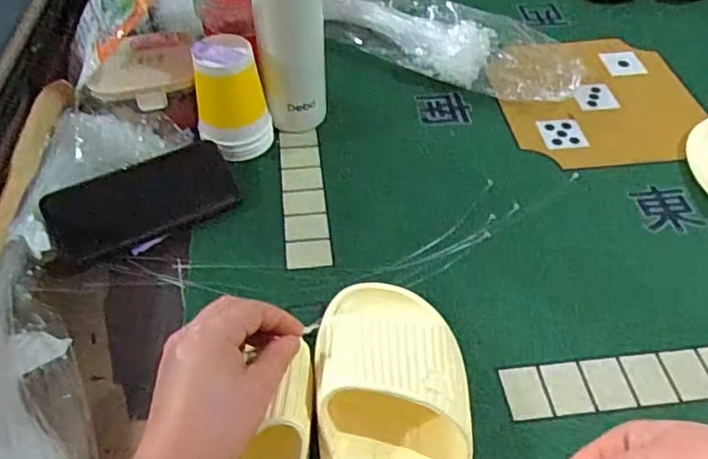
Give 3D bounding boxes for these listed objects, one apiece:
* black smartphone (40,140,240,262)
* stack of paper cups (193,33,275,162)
[{"bbox_3d":[-0.188,-0.025,0.529,0.159,0.009,0.078,-27,73,-23],"label":"black smartphone"},{"bbox_3d":[-0.118,-0.124,0.561,0.071,0.098,0.064,-11,50,-9],"label":"stack of paper cups"}]

